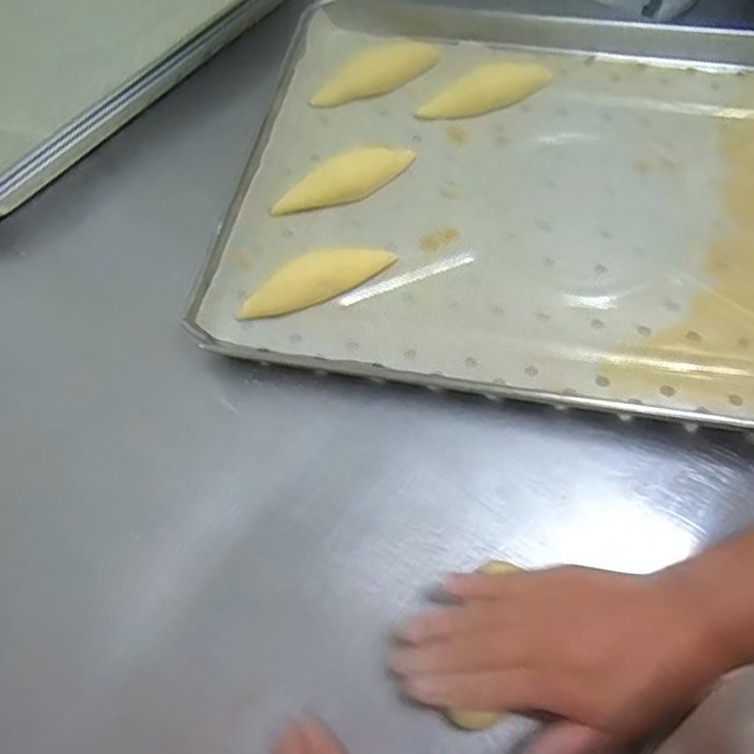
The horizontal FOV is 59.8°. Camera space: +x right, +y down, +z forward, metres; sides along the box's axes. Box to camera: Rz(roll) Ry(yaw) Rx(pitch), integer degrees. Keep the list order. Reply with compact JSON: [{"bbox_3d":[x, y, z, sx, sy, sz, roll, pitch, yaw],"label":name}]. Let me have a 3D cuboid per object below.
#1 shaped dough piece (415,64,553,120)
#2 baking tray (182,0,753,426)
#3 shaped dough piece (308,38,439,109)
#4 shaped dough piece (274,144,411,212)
[{"bbox_3d":[0.102,-0.267,0.613,0.127,0.018,0.044,-24,63,-9],"label":"shaped dough piece"},{"bbox_3d":[0.168,-0.154,0.539,0.562,0.033,0.399,7,62,7],"label":"baking tray"},{"bbox_3d":[-0.001,-0.285,0.622,0.126,0.025,0.042,-22,63,-8],"label":"shaped dough piece"},{"bbox_3d":[-0.029,-0.167,0.565,0.123,0.022,0.046,-21,63,-8],"label":"shaped dough piece"}]

